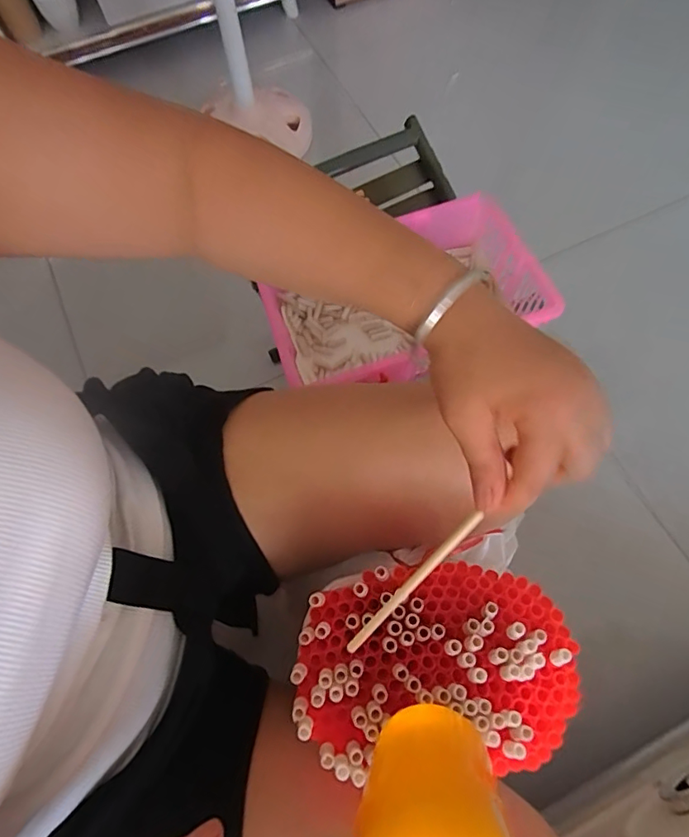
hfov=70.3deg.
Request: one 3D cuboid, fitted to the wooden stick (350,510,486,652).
[{"bbox_3d":[0.040,0.091,0.273,0.101,0.004,0.006,-42,72,-11],"label":"wooden stick"}]

